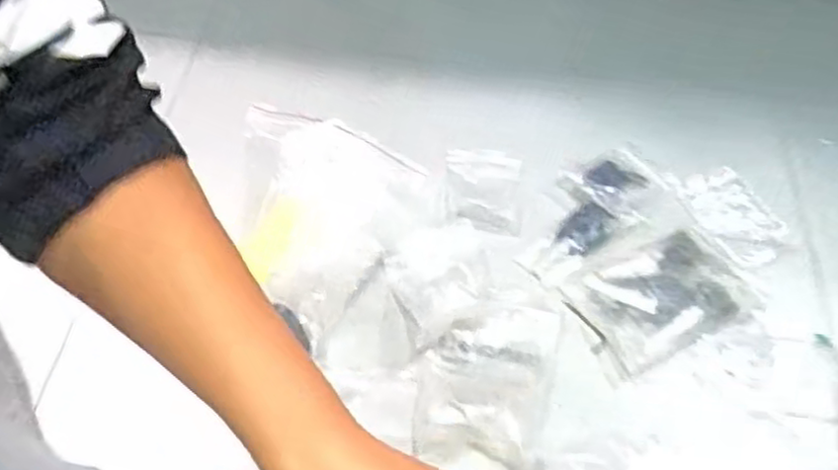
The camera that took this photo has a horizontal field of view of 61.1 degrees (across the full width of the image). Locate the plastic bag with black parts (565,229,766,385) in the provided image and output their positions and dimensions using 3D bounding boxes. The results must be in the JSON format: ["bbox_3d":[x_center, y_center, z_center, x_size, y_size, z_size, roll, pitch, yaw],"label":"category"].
[{"bbox_3d":[0.195,0.046,0.566,0.135,0.017,0.092,-24,58,-19],"label":"plastic bag with black parts"}]

